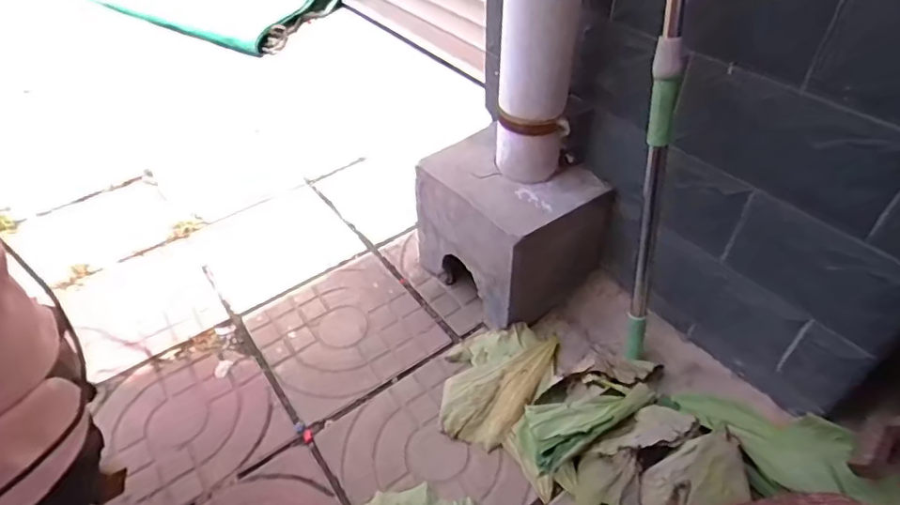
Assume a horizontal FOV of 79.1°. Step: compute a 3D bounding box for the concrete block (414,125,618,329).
[{"bbox_3d":[0.098,-0.047,0.943,0.188,0.220,0.297,-31,52,-26],"label":"concrete block"}]

